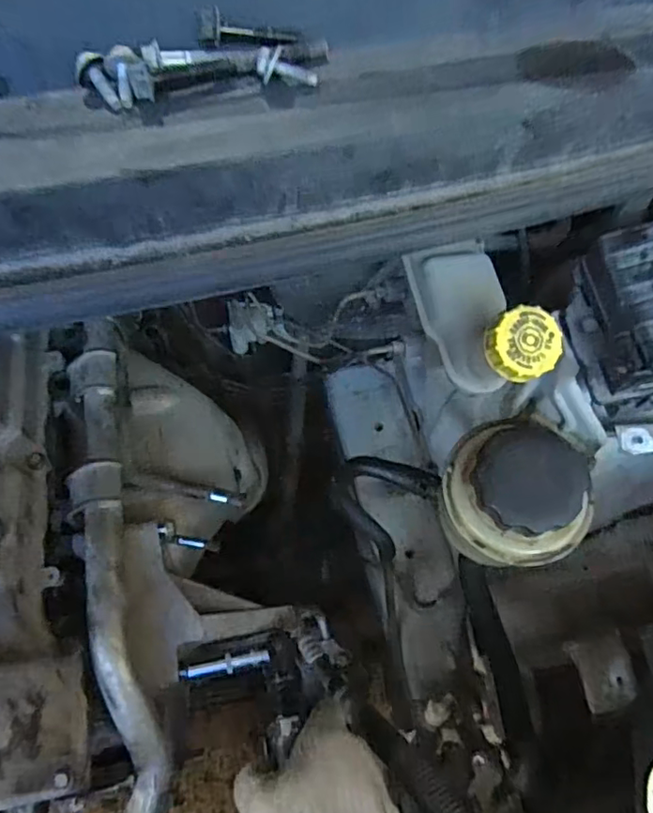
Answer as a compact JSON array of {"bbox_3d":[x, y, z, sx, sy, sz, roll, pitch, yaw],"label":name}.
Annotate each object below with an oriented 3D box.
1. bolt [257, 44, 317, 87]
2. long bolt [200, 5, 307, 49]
[{"bbox_3d":[-0.017,-0.150,0.261,0.027,0.012,0.009,11,64,-17],"label":"bolt"},{"bbox_3d":[-0.034,-0.170,0.263,0.046,0.014,0.010,-7,65,-6],"label":"long bolt"}]

